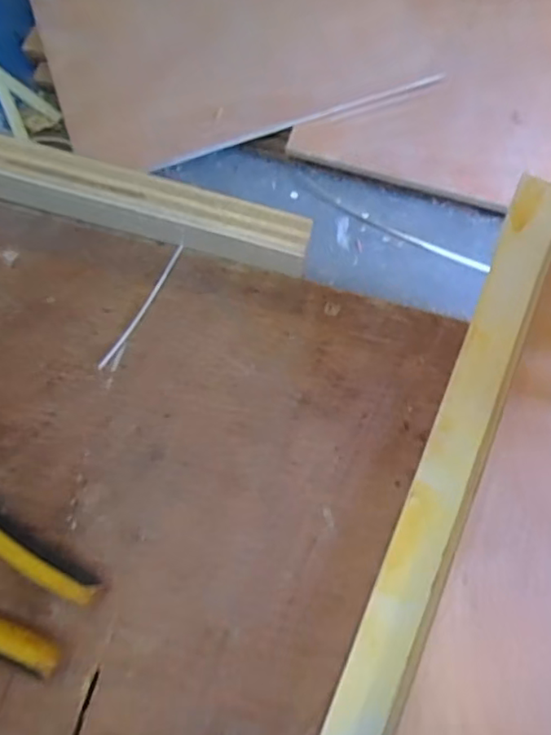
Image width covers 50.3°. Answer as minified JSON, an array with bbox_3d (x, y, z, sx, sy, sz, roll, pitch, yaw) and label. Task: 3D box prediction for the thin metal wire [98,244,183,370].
[{"bbox_3d":[-0.071,-0.034,0.318,0.006,0.004,0.081,29,76,10],"label":"thin metal wire"}]

